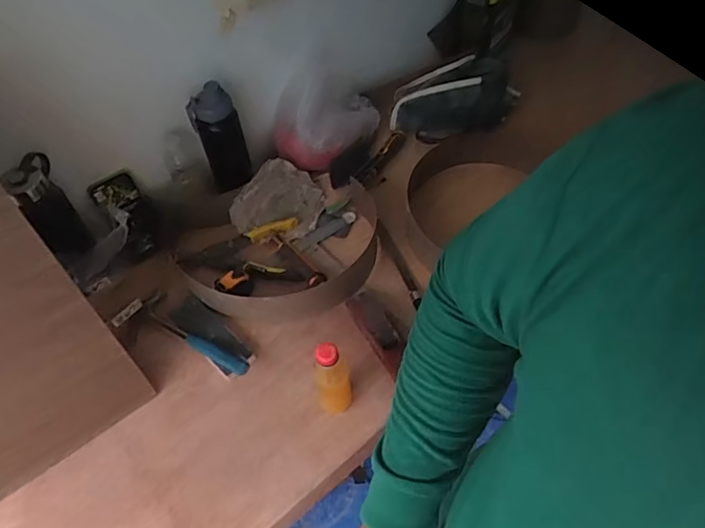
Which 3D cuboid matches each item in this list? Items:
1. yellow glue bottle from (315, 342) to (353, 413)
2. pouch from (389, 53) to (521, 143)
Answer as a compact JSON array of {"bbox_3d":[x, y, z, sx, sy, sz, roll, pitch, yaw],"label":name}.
[{"bbox_3d":[-0.027,0.173,0.771,0.048,0.185,0.041,-11,55,-5],"label":"yellow glue bottle"},{"bbox_3d":[0.225,-0.361,1.166,0.281,0.112,0.130,-7,54,-2],"label":"pouch"}]

